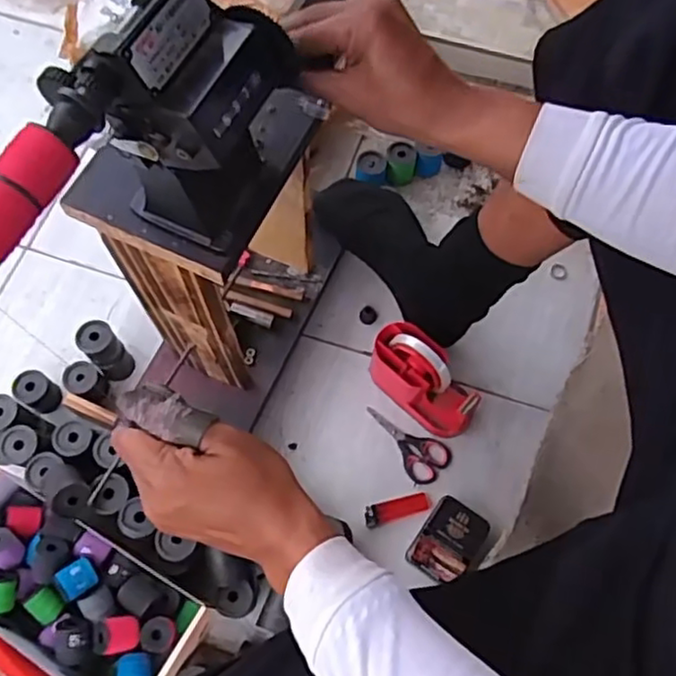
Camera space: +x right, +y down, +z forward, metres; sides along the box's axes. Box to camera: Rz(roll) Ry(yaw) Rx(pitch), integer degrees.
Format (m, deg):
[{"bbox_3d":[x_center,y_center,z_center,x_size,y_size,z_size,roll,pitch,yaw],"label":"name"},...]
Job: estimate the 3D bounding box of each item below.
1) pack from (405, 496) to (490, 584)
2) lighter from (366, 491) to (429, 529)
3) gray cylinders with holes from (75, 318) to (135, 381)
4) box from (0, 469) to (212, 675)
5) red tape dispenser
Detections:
[{"bbox_3d":[0.130,0.240,0.782,0.066,0.028,0.093,32,70,14],"label":"pack"},{"bbox_3d":[0.072,0.207,0.808,0.081,0.010,0.025,-16,67,-6],"label":"lighter"},{"bbox_3d":[-0.291,0.018,0.838,0.041,0.102,0.041,0,66,1],"label":"gray cylinders with holes"},{"bbox_3d":[-0.298,0.279,0.732,0.296,0.080,0.133,28,69,11],"label":"box"},{"bbox_3d":[0.108,0.049,0.824,0.148,0.105,0.069,42,73,17],"label":"red tape dispenser"}]

